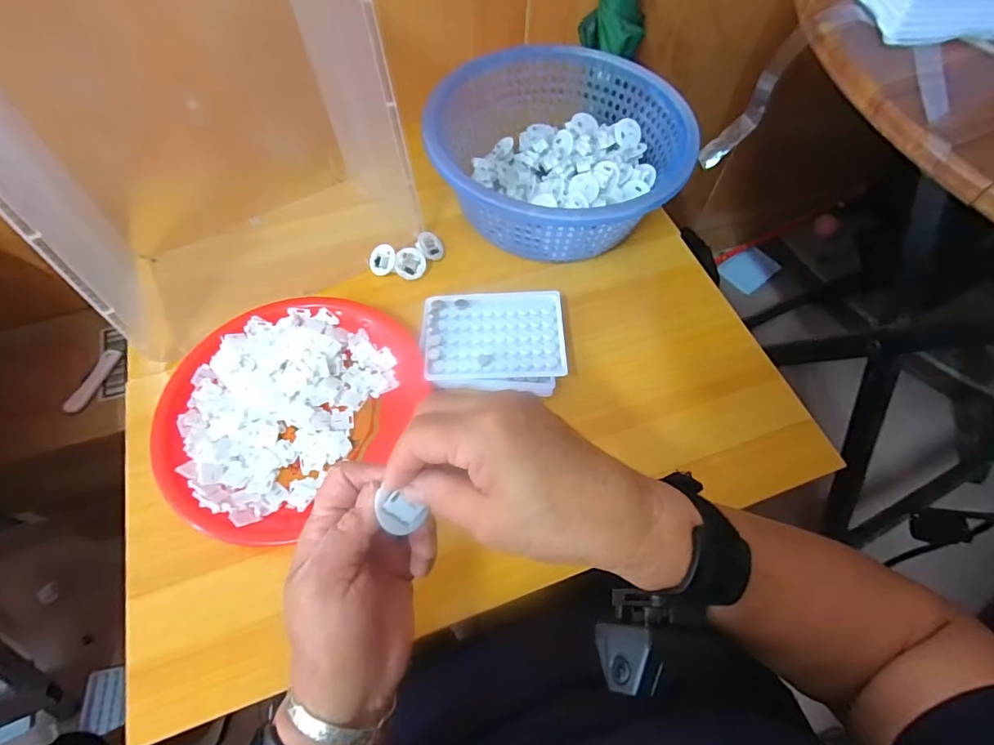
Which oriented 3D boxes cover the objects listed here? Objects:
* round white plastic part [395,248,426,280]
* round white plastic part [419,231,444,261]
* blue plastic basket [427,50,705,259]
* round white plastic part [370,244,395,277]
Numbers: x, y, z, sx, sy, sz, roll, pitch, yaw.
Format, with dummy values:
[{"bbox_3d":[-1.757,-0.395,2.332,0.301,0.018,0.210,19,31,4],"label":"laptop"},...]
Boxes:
[{"bbox_3d":[-0.092,-0.115,0.521,0.032,0.005,0.032,-19,97,-16],"label":"round white plastic part"},{"bbox_3d":[-0.073,-0.137,0.534,0.032,0.011,0.032,11,69,-32],"label":"round white plastic part"},{"bbox_3d":[0.060,-0.233,0.542,0.266,0.103,0.259,-9,63,-8],"label":"blue plastic basket"},{"bbox_3d":[-0.121,-0.120,0.520,0.030,0.005,0.033,-14,82,19],"label":"round white plastic part"}]

